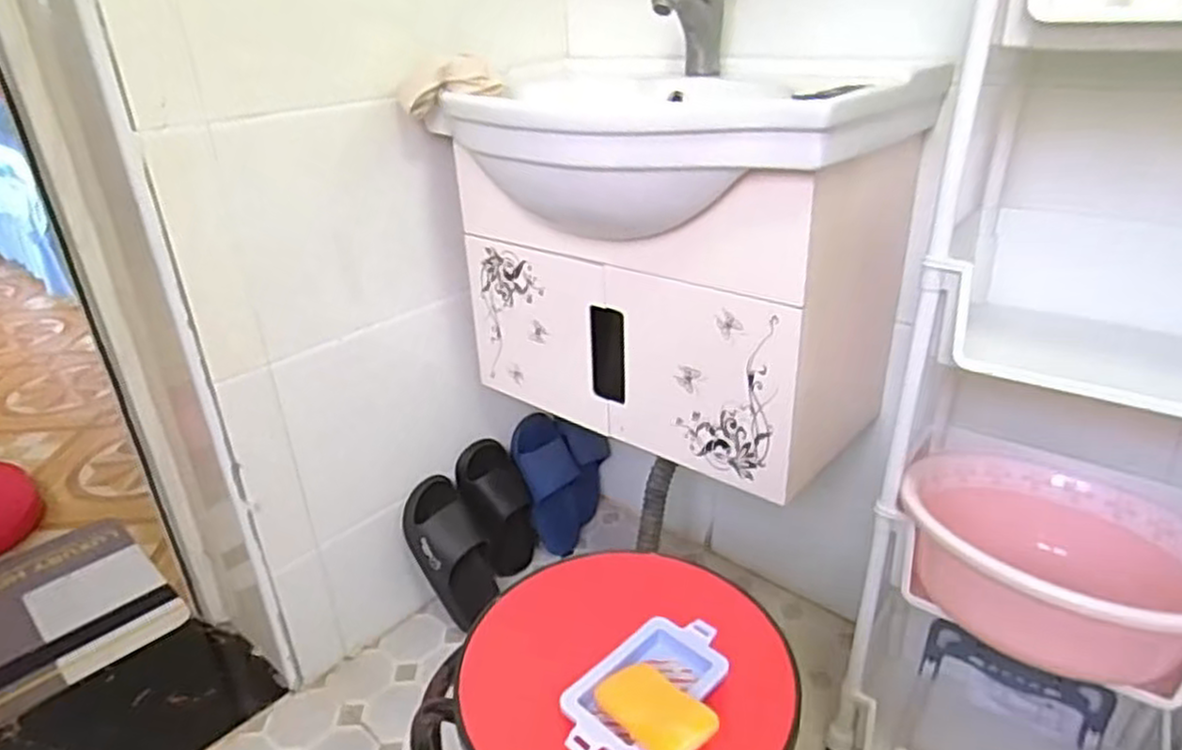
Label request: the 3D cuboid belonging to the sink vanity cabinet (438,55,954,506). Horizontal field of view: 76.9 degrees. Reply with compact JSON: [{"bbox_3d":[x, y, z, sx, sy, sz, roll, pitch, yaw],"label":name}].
[{"bbox_3d":[0.099,-0.150,0.985,0.567,0.435,0.344,18,34,35],"label":"sink vanity cabinet"}]

